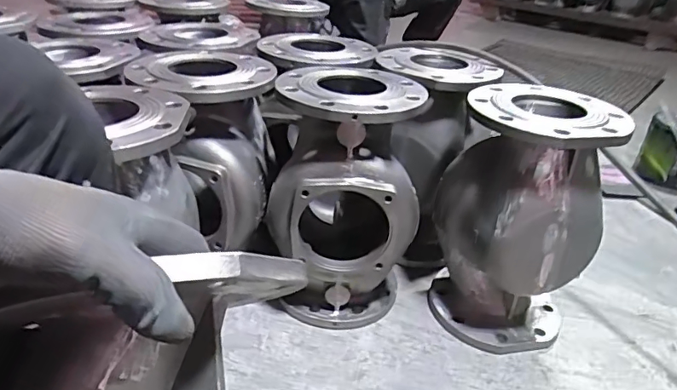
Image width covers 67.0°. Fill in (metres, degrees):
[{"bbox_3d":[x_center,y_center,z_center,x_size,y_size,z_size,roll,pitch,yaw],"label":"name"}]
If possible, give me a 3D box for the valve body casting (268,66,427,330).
[{"bbox_3d":[0.004,0.007,0.810,0.213,0.373,0.200,2,30,-2],"label":"valve body casting"}]

